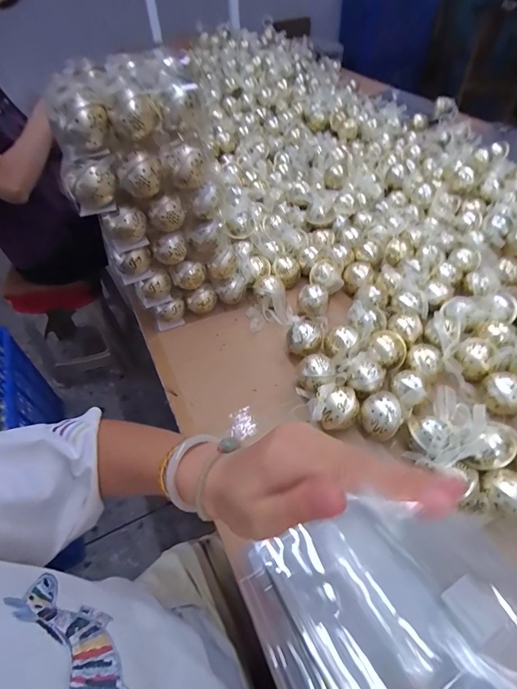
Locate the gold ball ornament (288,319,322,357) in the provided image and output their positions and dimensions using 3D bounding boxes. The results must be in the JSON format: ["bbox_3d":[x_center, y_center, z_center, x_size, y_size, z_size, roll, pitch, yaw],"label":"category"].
[{"bbox_3d":[0.069,-0.006,0.568,0.051,0.051,0.046,29,57,26],"label":"gold ball ornament"}]

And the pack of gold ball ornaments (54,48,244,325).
[{"bbox_3d":[-0.142,-0.186,0.546,0.202,0.349,0.120,-20,51,-13],"label":"pack of gold ball ornaments"}]

